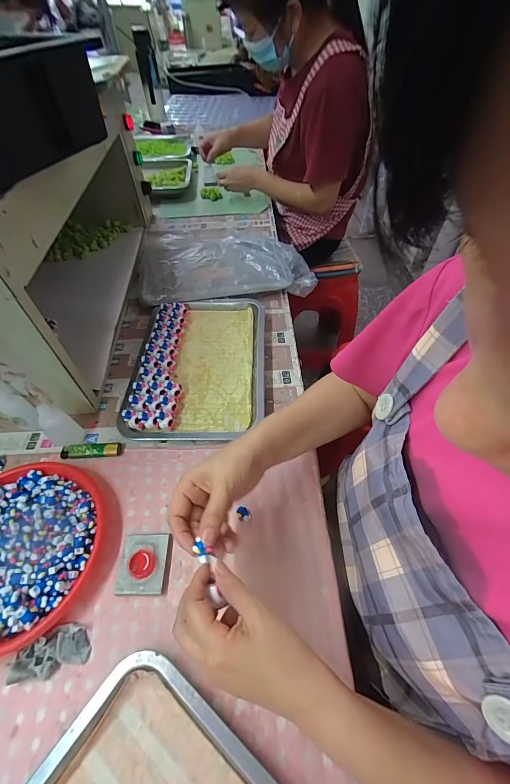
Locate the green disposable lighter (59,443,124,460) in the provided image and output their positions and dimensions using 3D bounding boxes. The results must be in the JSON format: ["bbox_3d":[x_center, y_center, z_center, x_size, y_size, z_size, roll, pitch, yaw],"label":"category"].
[{"bbox_3d":[-0.234,0.083,0.462,0.085,0.013,0.021,-2,52,0],"label":"green disposable lighter"}]

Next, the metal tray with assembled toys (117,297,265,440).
[{"bbox_3d":[-0.090,-0.053,0.553,0.209,0.030,0.303,-1,52,1],"label":"metal tray with assembled toys"}]

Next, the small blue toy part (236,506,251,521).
[{"bbox_3d":[-0.014,0.150,0.402,0.015,0.009,0.016,-11,52,-7],"label":"small blue toy part"}]

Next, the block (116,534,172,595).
[{"bbox_3d":[-0.126,0.194,0.371,0.052,0.016,0.062,0,52,2],"label":"block"}]

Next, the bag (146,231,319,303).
[{"bbox_3d":[-0.069,-0.296,0.725,0.354,0.057,0.263,-9,52,-5],"label":"bag"}]

